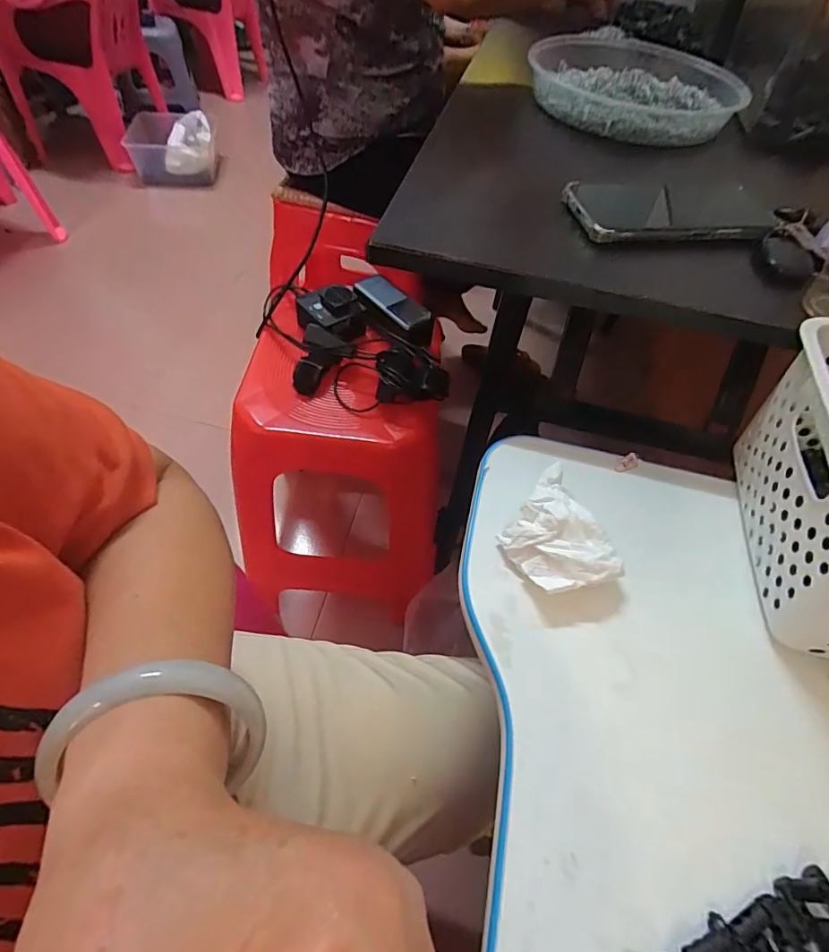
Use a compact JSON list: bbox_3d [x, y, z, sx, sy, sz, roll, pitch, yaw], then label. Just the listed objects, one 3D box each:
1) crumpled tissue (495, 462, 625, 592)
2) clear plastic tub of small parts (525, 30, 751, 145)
[{"bbox_3d":[0.090,0.037,0.330,0.063,0.033,0.085,-17,57,-17],"label":"crumpled tissue"},{"bbox_3d":[0.232,-0.441,0.565,0.220,0.045,0.254,-28,61,-23],"label":"clear plastic tub of small parts"}]

